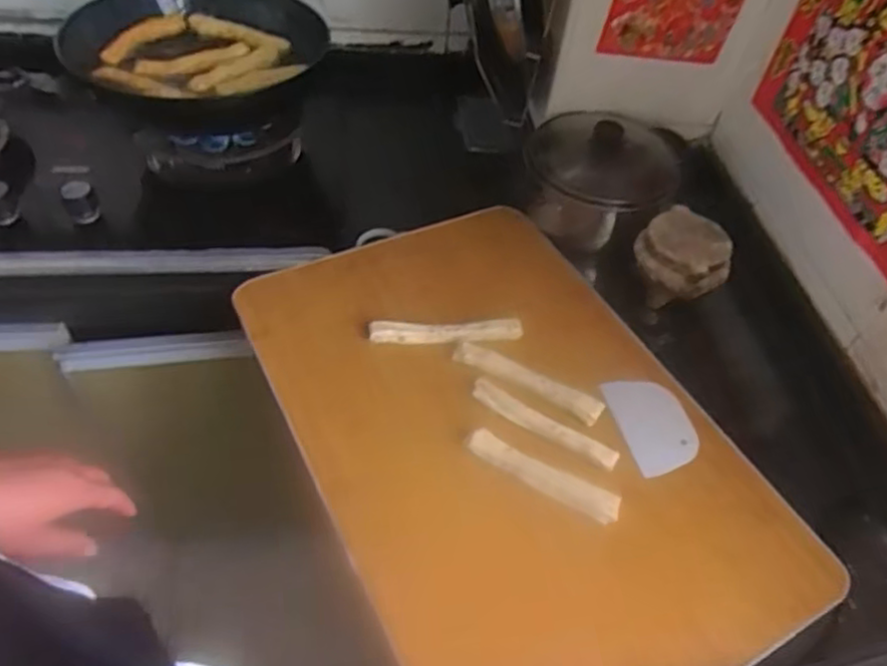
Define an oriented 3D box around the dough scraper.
[{"bbox_3d":[0.219,0.095,0.691,0.077,0.006,0.109,-8,51,-6],"label":"dough scraper"}]

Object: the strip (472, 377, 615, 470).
[{"bbox_3d":[0.100,0.090,0.669,0.159,0.009,0.020,29,53,18],"label":"strip"}]

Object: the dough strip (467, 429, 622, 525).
[{"bbox_3d":[0.095,0.135,0.636,0.152,0.014,0.027,26,52,16],"label":"dough strip"}]

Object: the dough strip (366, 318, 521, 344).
[{"bbox_3d":[0.004,-0.001,0.735,0.168,0.017,0.024,0,50,-6],"label":"dough strip"}]

